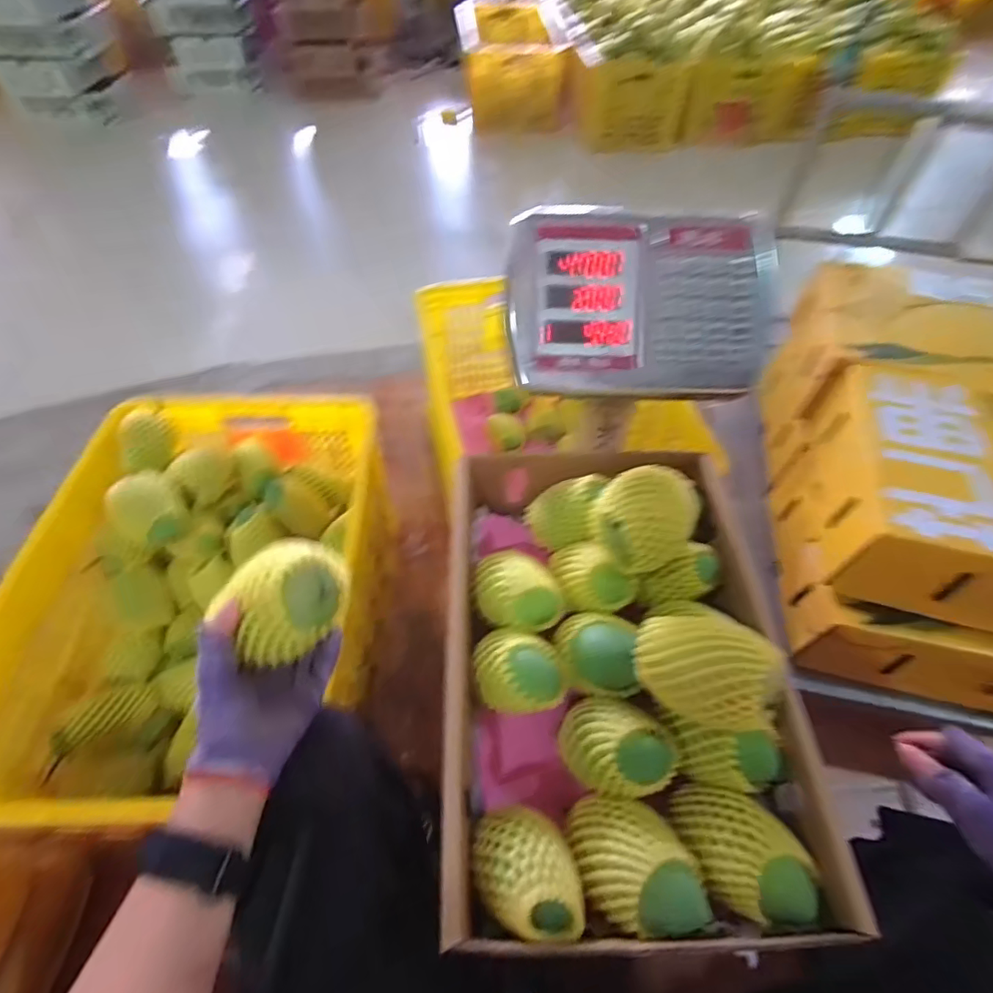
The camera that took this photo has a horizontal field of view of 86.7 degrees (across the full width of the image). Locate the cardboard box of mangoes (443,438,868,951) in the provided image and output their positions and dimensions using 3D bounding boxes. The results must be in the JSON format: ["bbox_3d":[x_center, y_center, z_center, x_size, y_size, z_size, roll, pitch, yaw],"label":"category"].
[{"bbox_3d":[0.099,0.131,0.462,0.268,0.160,0.396,0,53,-2],"label":"cardboard box of mangoes"}]

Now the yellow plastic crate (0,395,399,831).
[{"bbox_3d":[-0.388,0.126,0.781,0.400,0.269,0.558,-1,53,-3],"label":"yellow plastic crate"}]

